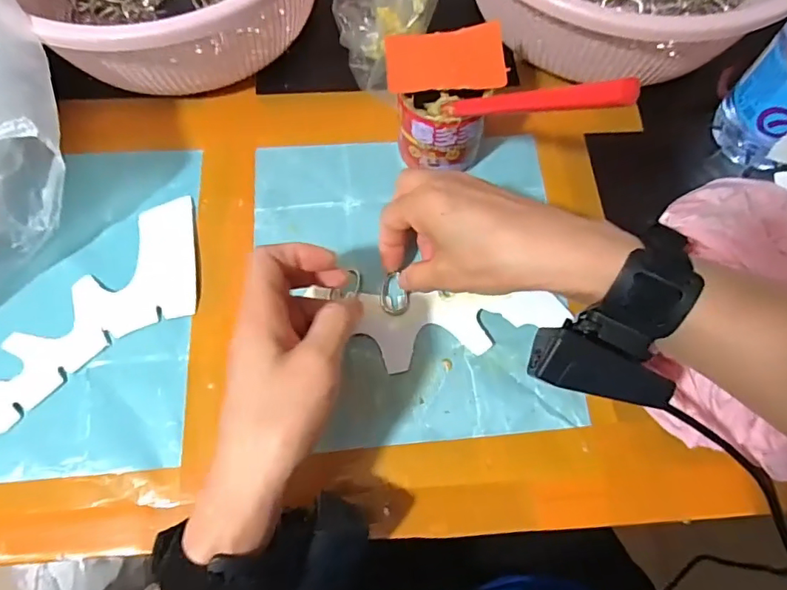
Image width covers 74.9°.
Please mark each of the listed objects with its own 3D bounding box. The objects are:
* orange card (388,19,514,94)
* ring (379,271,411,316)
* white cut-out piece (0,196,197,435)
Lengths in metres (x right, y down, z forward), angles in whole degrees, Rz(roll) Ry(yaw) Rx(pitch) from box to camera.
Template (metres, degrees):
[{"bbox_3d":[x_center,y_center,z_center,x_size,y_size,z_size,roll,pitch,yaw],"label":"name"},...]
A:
[{"bbox_3d":[0.035,-0.159,0.347,0.079,0.004,0.048,-6,74,0],"label":"orange card"},{"bbox_3d":[0.001,-0.001,0.364,0.021,0.004,0.032,-7,71,-1],"label":"ring"},{"bbox_3d":[-0.211,0.023,0.356,0.073,0.008,0.209,43,77,11],"label":"white cut-out piece"}]

